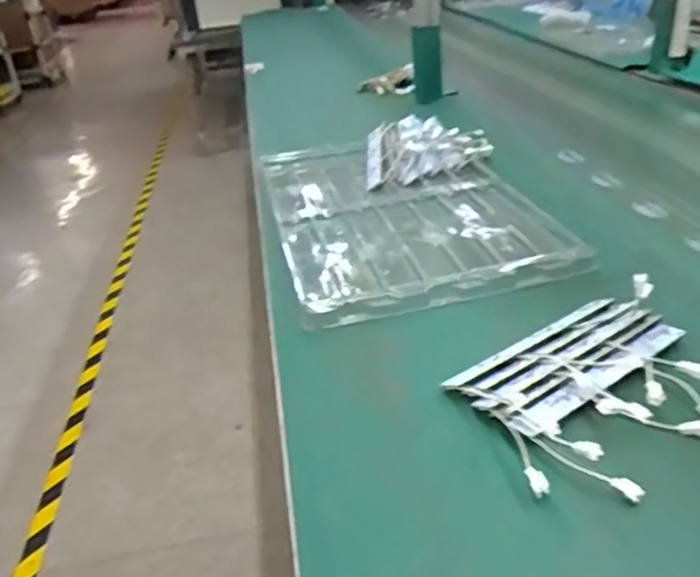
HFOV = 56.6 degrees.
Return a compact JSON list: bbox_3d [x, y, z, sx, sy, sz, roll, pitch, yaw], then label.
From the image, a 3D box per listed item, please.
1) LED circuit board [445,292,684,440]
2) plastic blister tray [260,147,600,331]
[{"bbox_3d":[0.206,0.069,0.528,0.191,0.007,0.030,-24,34,-27],"label":"LED circuit board"},{"bbox_3d":[0.058,-0.122,0.903,0.318,0.020,0.551,-11,30,-7],"label":"plastic blister tray"}]

